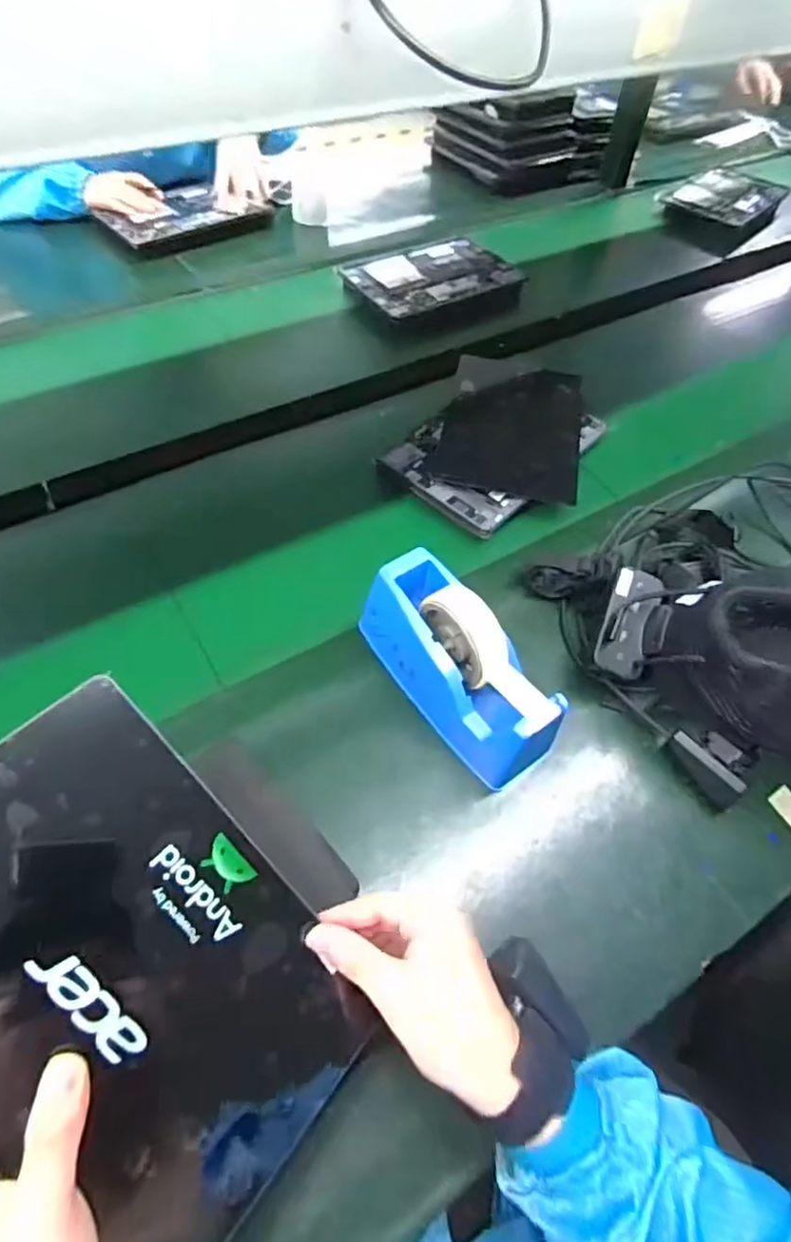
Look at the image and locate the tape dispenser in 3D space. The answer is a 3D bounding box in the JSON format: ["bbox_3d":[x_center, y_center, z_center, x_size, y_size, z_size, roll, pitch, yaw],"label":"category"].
[{"bbox_3d":[0.053,0.034,0.537,0.077,0.098,0.196,-31,64,-23],"label":"tape dispenser"}]

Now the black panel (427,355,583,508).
[{"bbox_3d":[0.144,-0.242,0.765,0.165,0.011,0.228,12,60,8],"label":"black panel"}]

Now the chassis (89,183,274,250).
[{"bbox_3d":[-0.362,-0.693,1.064,0.241,0.025,0.177,-34,65,-24],"label":"chassis"}]

